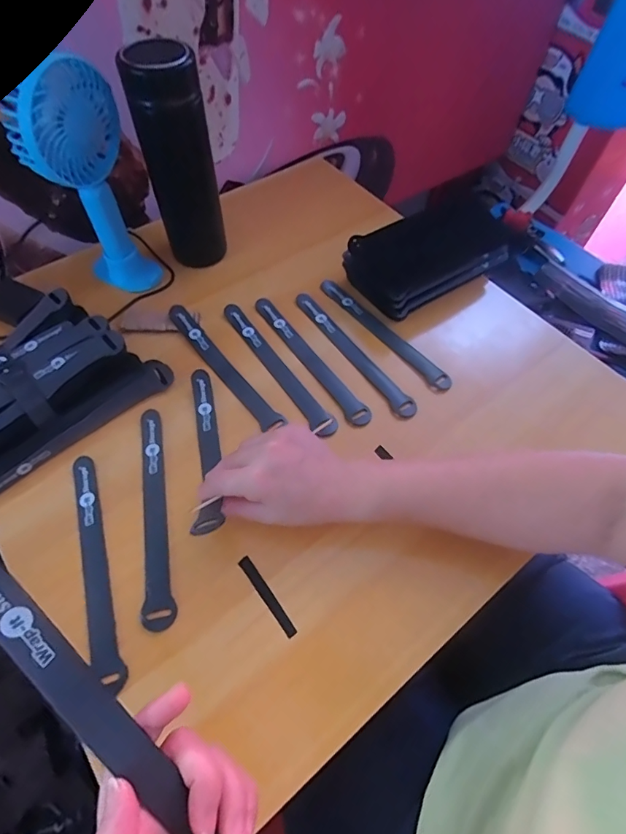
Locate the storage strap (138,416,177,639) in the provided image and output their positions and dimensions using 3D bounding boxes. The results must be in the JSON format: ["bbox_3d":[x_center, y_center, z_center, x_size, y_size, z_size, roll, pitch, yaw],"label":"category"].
[{"bbox_3d":[-0.137,0.078,0.386,0.025,0.004,0.193,-9,60,-8],"label":"storage strap"}]

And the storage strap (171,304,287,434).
[{"bbox_3d":[-0.096,-0.056,0.467,0.020,0.007,0.185,-34,66,-20],"label":"storage strap"}]

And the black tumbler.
[{"bbox_3d":[-0.143,-0.269,0.482,0.072,0.194,0.063,-13,61,-10],"label":"black tumbler"}]

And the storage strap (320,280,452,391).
[{"bbox_3d":[0.076,-0.096,0.496,0.025,0.008,0.194,-36,67,-21],"label":"storage strap"}]

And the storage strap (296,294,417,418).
[{"bbox_3d":[0.042,-0.073,0.484,0.019,0.007,0.194,-31,65,-19],"label":"storage strap"}]

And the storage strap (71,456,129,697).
[{"bbox_3d":[-0.177,0.117,0.363,0.021,0.004,0.193,-14,59,-19],"label":"storage strap"}]

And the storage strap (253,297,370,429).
[{"bbox_3d":[-0.005,-0.066,0.475,0.022,0.005,0.196,-31,65,-19],"label":"storage strap"}]

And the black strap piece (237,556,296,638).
[{"bbox_3d":[-0.037,0.145,0.361,0.010,0.004,0.071,-34,67,-19],"label":"black strap piece"}]

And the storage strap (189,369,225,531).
[{"bbox_3d":[-0.099,0.029,0.409,0.023,0.040,0.182,-9,43,-8],"label":"storage strap"}]

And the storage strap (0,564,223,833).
[{"bbox_3d":[-0.108,0.132,0.209,0.178,0.006,0.019,49,55,0],"label":"storage strap"}]

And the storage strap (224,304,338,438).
[{"bbox_3d":[-0.040,-0.055,0.471,0.022,0.004,0.198,-35,64,-11],"label":"storage strap"}]

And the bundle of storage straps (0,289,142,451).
[{"bbox_3d":[-0.291,-0.028,0.423,0.216,0.045,0.118,-38,68,-22],"label":"bundle of storage straps"}]

